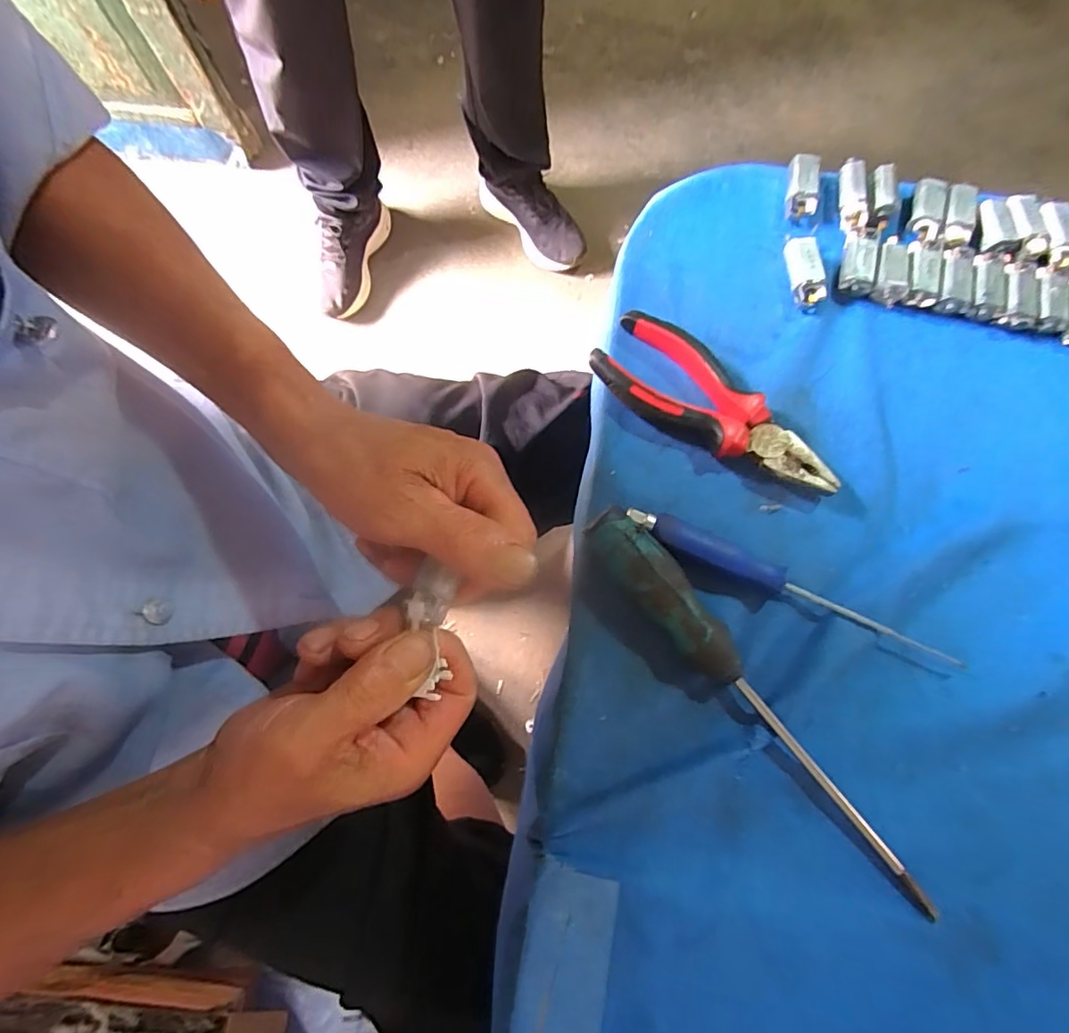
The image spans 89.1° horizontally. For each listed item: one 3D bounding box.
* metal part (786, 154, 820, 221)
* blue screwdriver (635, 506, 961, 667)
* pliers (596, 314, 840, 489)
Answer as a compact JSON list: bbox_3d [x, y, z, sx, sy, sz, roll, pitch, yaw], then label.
[{"bbox_3d":[0.183,-0.224,0.370,0.018,0.015,0.044,8,75,1],"label":"metal part"},{"bbox_3d":[0.138,0.037,0.299,0.184,0.012,0.017,24,76,5],"label":"blue screwdriver"},{"bbox_3d":[0.105,-0.062,0.321,0.152,0.021,0.052,40,78,9],"label":"pliers"}]

